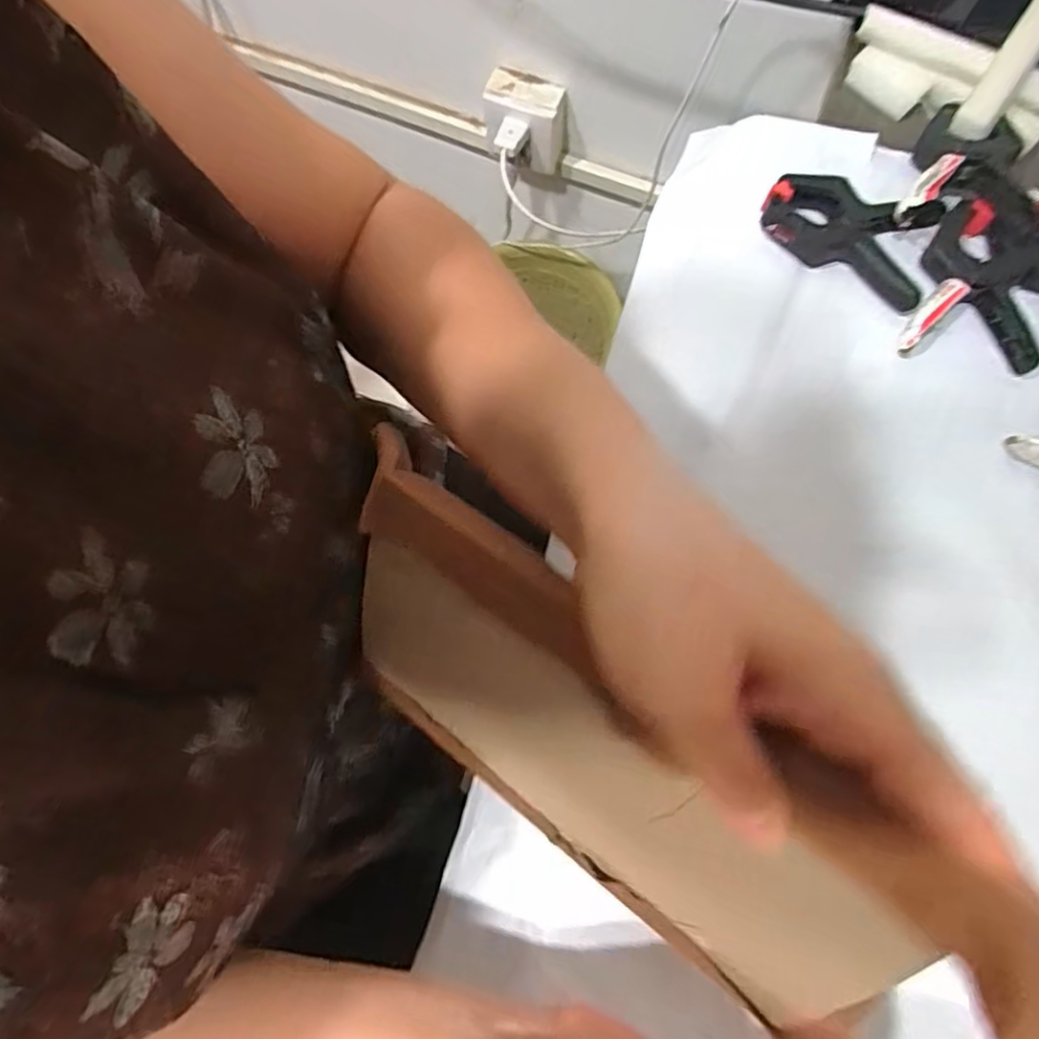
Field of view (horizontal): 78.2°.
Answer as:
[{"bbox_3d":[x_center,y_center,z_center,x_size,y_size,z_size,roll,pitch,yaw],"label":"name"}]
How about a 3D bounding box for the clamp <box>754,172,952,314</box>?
[{"bbox_3d":[0.201,-0.177,0.392,0.102,0.019,0.072,20,78,6],"label":"clamp"}]

